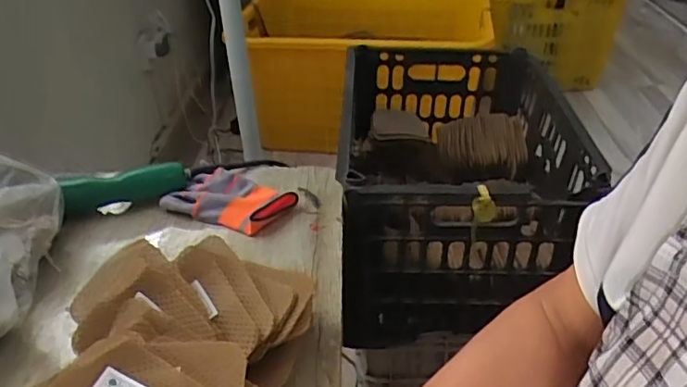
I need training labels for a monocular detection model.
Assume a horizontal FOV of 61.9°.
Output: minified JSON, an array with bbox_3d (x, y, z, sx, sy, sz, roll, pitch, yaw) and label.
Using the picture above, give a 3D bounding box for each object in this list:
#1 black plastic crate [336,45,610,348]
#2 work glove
[{"bbox_3d":[0.164,-0.032,0.866,0.303,0.241,0.433,-1,35,4],"label":"black plastic crate"},{"bbox_3d":[-0.133,0.006,0.680,0.144,0.025,0.078,13,38,22],"label":"work glove"}]

